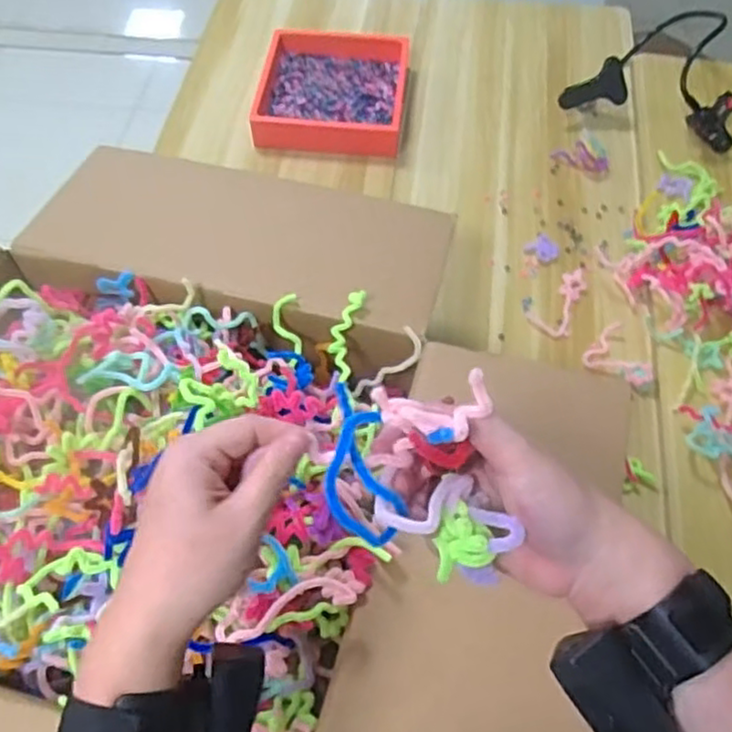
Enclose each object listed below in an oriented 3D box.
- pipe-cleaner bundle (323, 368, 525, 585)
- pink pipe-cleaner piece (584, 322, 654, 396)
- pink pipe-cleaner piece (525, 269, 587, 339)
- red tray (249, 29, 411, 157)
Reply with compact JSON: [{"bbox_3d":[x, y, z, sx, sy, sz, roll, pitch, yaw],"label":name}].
[{"bbox_3d":[0.029,0.060,0.369,0.098,0.088,0.077,4,55,0],"label":"pipe-cleaner bundle"},{"bbox_3d":[0.359,-0.015,0.933,0.096,0.019,0.078,35,61,20],"label":"pink pipe-cleaner piece"},{"bbox_3d":[0.290,-0.090,0.994,0.060,0.013,0.124,38,62,21],"label":"pink pipe-cleaner piece"},{"bbox_3d":[-0.055,-0.487,1.206,0.253,0.054,0.284,6,55,1],"label":"red tray"}]

